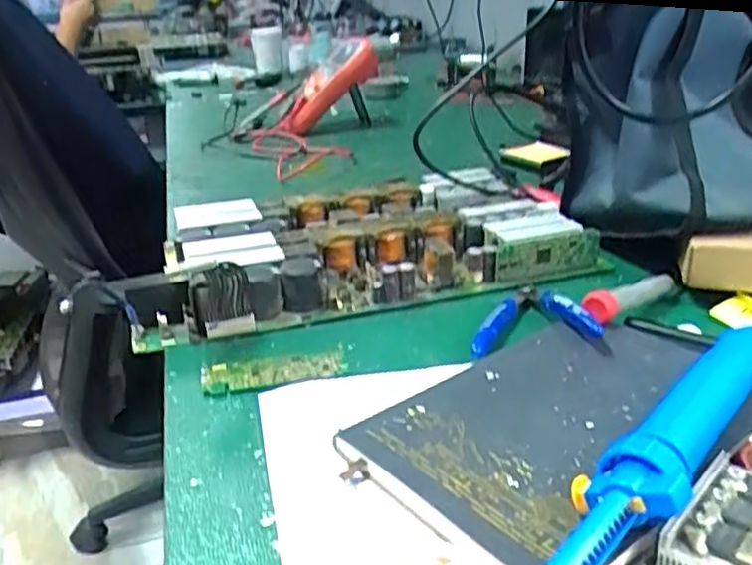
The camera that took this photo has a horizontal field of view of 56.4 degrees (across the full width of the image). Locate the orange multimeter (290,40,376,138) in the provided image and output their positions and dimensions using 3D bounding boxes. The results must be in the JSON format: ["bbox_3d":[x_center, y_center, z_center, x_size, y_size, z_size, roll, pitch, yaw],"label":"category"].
[{"bbox_3d":[-0.062,-0.288,1.040,0.054,0.078,0.191,16,54,36],"label":"orange multimeter"}]

